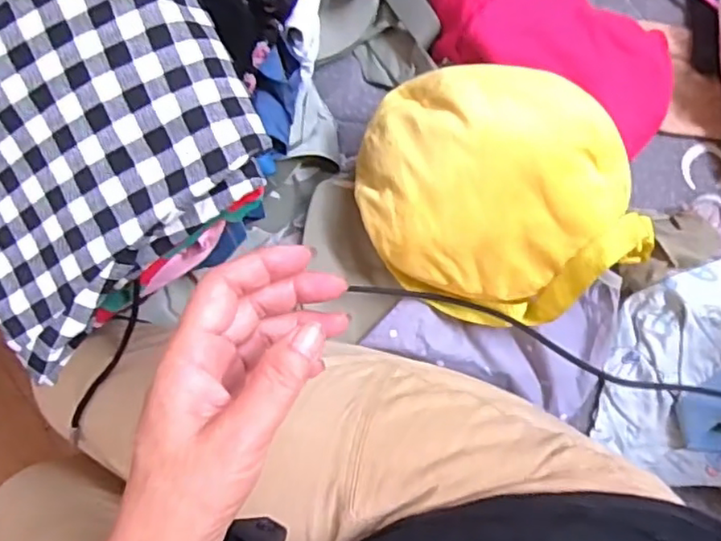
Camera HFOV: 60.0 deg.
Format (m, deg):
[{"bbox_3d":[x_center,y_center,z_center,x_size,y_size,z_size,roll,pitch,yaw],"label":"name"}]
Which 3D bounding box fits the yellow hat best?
[{"bbox_3d":[0.089,-0.051,0.444,0.188,0.105,0.159,43,94,5],"label":"yellow hat"}]

